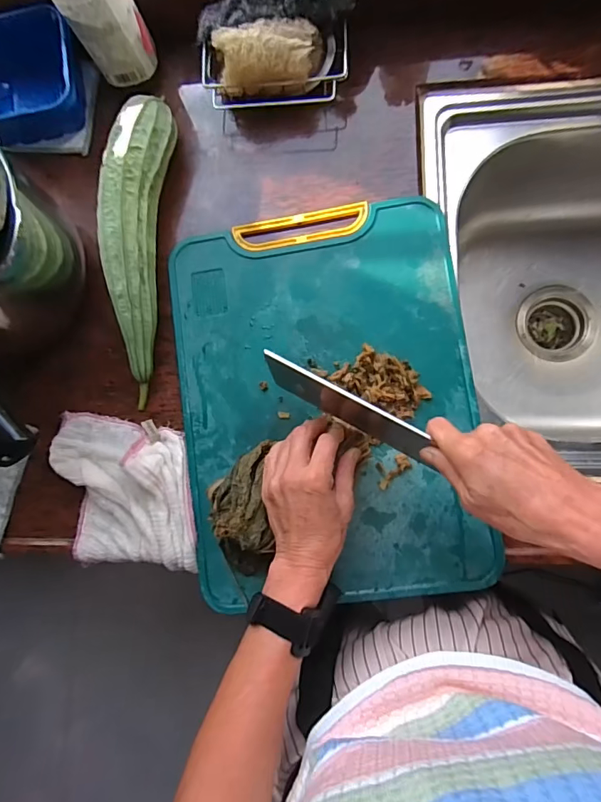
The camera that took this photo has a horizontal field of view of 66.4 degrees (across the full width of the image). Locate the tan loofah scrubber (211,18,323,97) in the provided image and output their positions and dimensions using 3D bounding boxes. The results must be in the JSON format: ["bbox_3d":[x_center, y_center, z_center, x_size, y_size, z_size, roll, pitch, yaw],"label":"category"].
[{"bbox_3d":[-0.032,-0.352,0.472,0.103,0.051,0.043,4,85,7],"label":"tan loofah scrubber"}]

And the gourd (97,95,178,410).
[{"bbox_3d":[-0.179,-0.160,0.482,0.062,0.055,0.304,5,85,7],"label":"gourd"}]

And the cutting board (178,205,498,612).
[{"bbox_3d":[0.023,-0.003,0.466,0.293,0.018,0.392,-8,84,5],"label":"cutting board"}]

